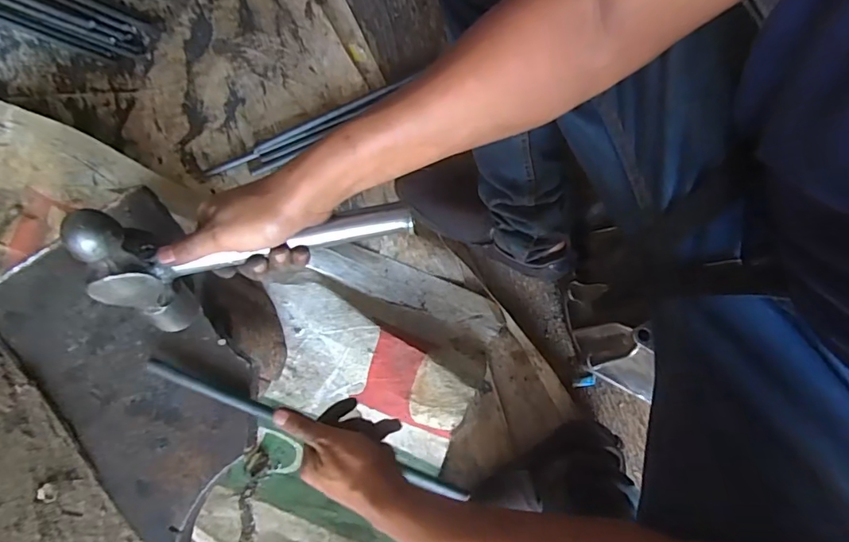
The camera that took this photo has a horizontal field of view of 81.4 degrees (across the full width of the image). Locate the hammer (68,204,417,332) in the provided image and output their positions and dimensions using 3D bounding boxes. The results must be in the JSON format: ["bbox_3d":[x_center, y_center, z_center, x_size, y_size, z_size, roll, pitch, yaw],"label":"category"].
[{"bbox_3d":[-0.129,-0.015,0.392,0.239,0.117,0.067,-11,79,-4],"label":"hammer"}]

